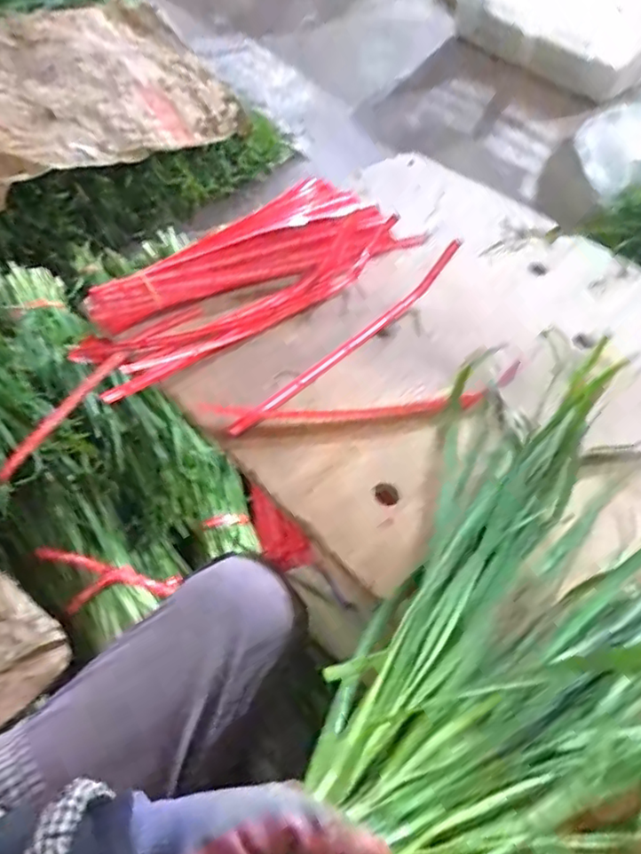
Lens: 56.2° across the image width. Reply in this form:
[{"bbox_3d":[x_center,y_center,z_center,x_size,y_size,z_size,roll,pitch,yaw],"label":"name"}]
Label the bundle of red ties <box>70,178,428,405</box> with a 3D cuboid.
[{"bbox_3d":[-0.076,-0.157,0.615,0.357,0.026,0.138,-38,66,-27],"label":"bundle of red ties"}]

